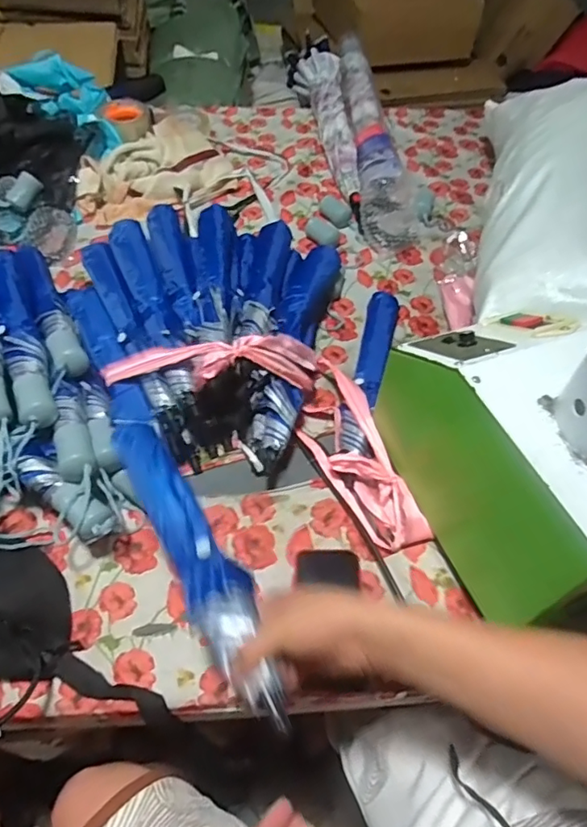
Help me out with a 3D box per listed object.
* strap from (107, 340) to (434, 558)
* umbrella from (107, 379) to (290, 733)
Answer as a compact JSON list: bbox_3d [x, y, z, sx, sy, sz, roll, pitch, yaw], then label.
[{"bbox_3d":[0.001,-0.012,0.676,0.427,0.111,0.203,35,58,0],"label":"strap"},{"bbox_3d":[-0.104,0.100,0.494,0.052,0.033,0.368,-23,54,-19],"label":"umbrella"}]

